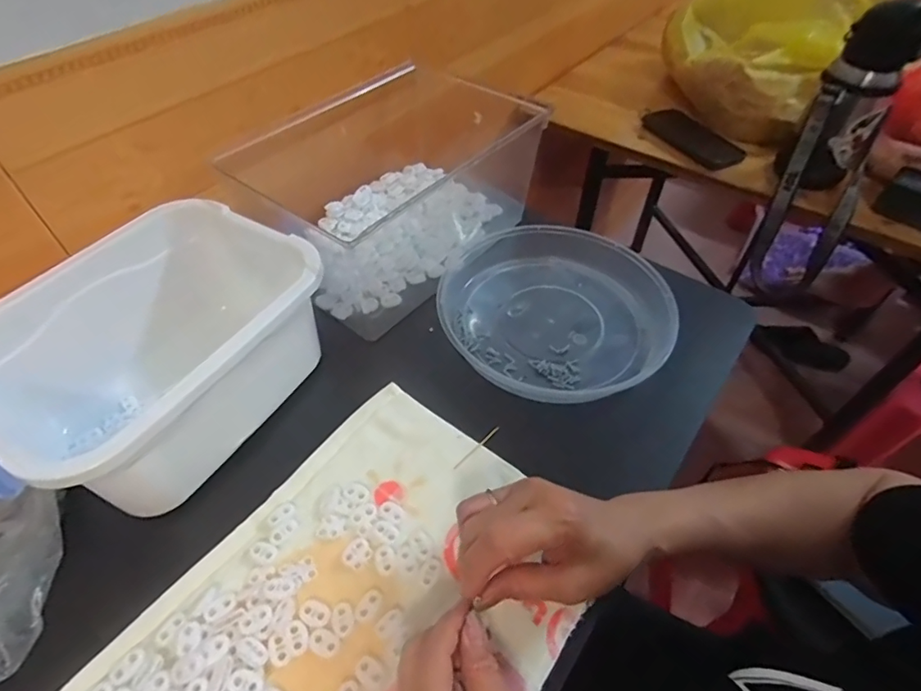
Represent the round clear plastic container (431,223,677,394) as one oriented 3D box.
[{"bbox_3d":[0.095,-0.043,0.527,0.231,0.039,0.205,8,51,6],"label":"round clear plastic container"}]

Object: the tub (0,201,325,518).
[{"bbox_3d":[-0.254,0.006,0.433,0.188,0.131,0.251,30,55,22],"label":"tub"}]

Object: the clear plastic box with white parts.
[{"bbox_3d":[-0.078,-0.180,0.588,0.225,0.135,0.294,34,57,24],"label":"clear plastic box with white parts"}]

